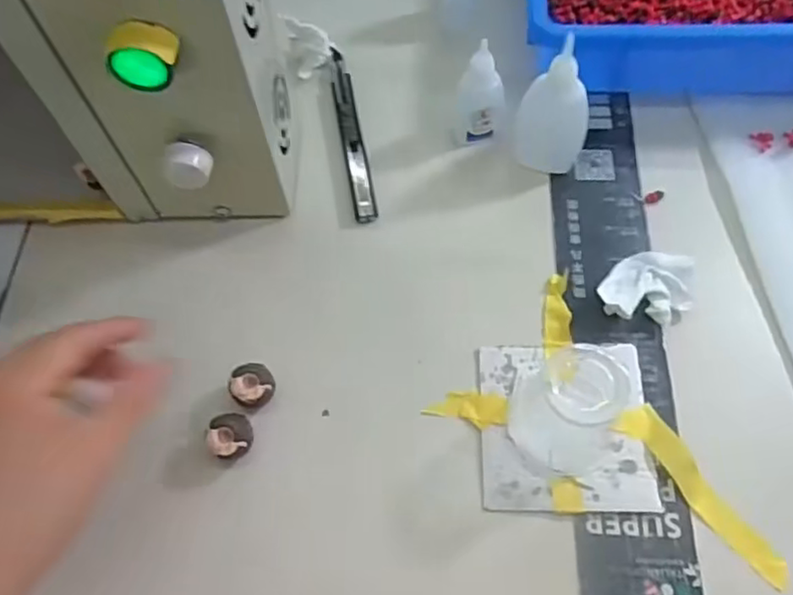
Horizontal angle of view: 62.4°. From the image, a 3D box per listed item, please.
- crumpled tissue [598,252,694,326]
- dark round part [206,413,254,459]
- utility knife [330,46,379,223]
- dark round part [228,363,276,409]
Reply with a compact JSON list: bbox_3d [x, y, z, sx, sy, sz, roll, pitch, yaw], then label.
[{"bbox_3d":[0.146,-0.006,0.386,0.051,0.016,0.045,7,64,6],"label":"crumpled tissue"},{"bbox_3d":[-0.088,0.076,0.353,0.022,0.021,0.023,-1,64,2],"label":"dark round part"},{"bbox_3d":[-0.031,-0.114,0.447,0.014,0.011,0.146,-10,64,-2],"label":"utility knife"},{"bbox_3d":[-0.079,0.050,0.365,0.023,0.020,0.024,-1,64,2],"label":"dark round part"}]

